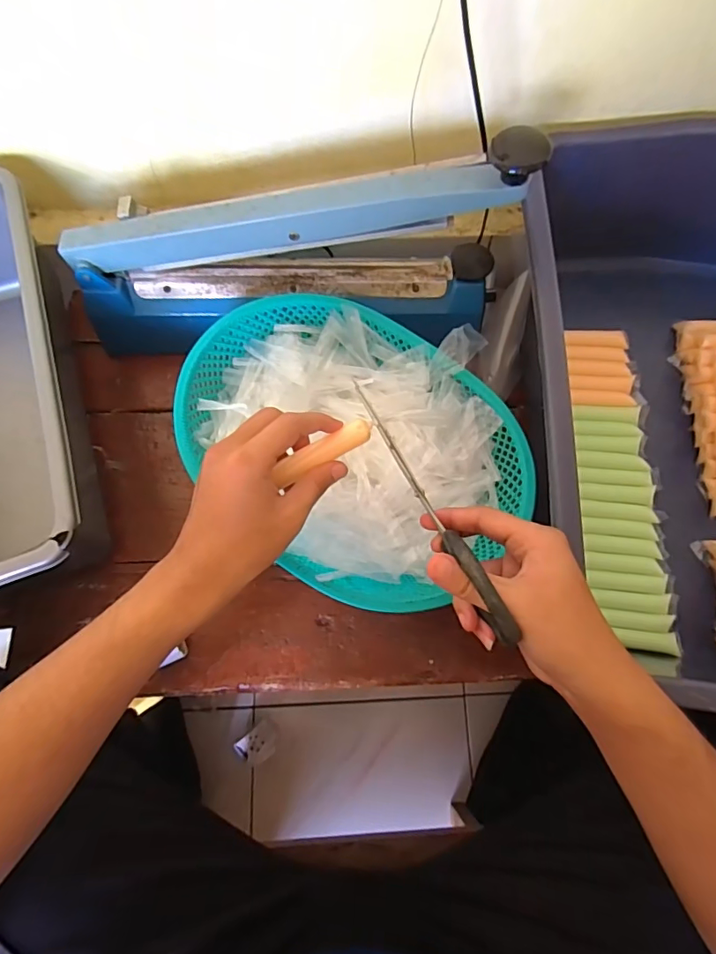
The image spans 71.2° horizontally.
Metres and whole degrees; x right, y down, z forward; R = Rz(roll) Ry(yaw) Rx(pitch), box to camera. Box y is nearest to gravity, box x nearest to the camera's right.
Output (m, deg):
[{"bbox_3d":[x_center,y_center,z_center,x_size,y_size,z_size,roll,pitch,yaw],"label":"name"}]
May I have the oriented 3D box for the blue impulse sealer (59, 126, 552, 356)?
[{"bbox_3d":[-0.065,-0.198,0.465,0.401,0.205,0.105,-5,73,-4],"label":"blue impulse sealer"}]

